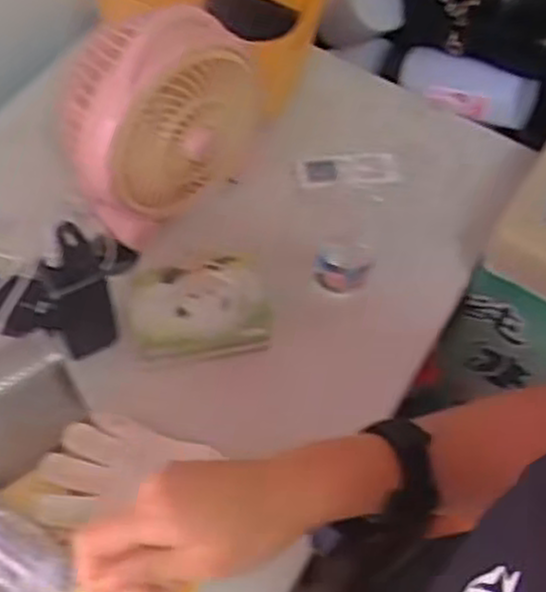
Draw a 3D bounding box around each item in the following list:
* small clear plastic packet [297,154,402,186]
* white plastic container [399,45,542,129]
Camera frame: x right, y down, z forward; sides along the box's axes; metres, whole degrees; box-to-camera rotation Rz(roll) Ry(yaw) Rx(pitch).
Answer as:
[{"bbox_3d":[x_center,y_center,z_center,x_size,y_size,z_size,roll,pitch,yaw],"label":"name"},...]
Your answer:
[{"bbox_3d":[0.090,-0.152,0.956,0.122,0.008,0.041,-6,63,-13],"label":"small clear plastic packet"},{"bbox_3d":[0.249,-0.268,1.032,0.178,0.078,0.046,21,36,18],"label":"white plastic container"}]

